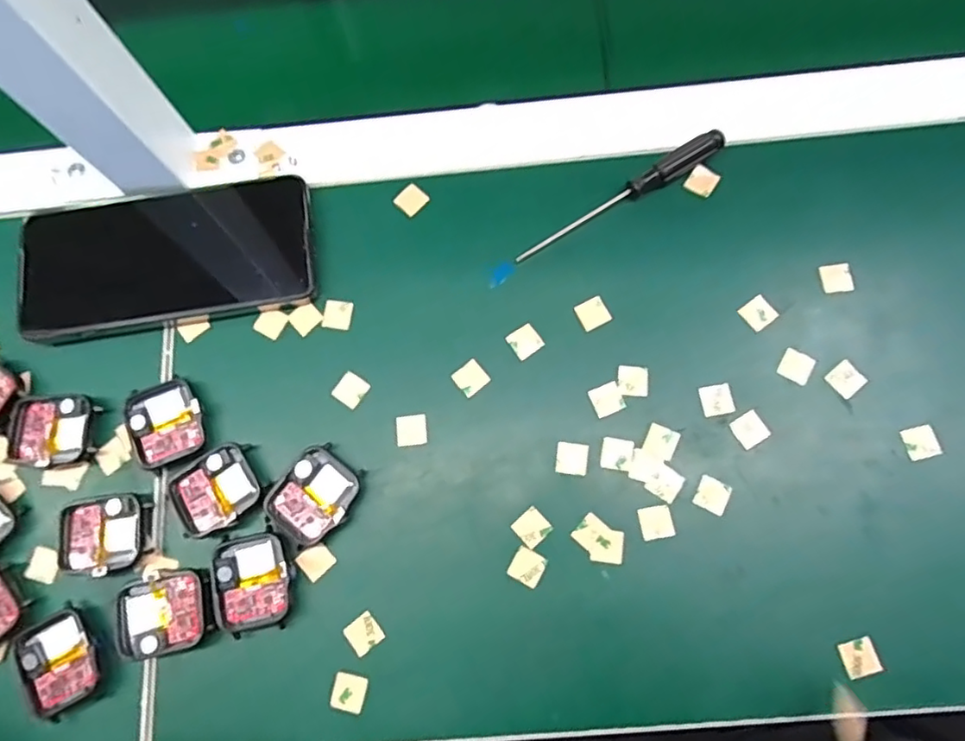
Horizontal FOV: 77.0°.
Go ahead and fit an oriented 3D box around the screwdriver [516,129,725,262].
[{"bbox_3d":[0.076,-0.098,0.337,0.129,0.015,0.011,-29,76,-5],"label":"screwdriver"}]

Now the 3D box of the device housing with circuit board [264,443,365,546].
[{"bbox_3d":[-0.086,0.063,0.308,0.037,0.010,0.045,38,80,12],"label":"device housing with circuit board"}]

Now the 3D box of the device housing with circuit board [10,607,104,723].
[{"bbox_3d":[-0.205,0.141,0.296,0.037,0.007,0.045,-32,76,-6],"label":"device housing with circuit board"}]

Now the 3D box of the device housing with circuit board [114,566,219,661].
[{"bbox_3d":[-0.156,0.117,0.297,0.046,0.006,0.039,-16,75,-1],"label":"device housing with circuit board"}]

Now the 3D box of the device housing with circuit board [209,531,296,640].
[{"bbox_3d":[-0.114,0.105,0.299,0.038,0.005,0.045,-14,75,-1],"label":"device housing with circuit board"}]

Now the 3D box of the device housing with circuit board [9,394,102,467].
[{"bbox_3d":[-0.228,0.032,0.323,0.044,0.005,0.037,-2,79,1],"label":"device housing with circuit board"}]

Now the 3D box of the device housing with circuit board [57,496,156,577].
[{"bbox_3d":[-0.192,0.084,0.308,0.045,0.008,0.036,-7,75,1],"label":"device housing with circuit board"}]

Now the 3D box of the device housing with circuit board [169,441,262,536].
[{"bbox_3d":[-0.137,0.061,0.311,0.041,0.007,0.037,-31,76,-5],"label":"device housing with circuit board"}]

